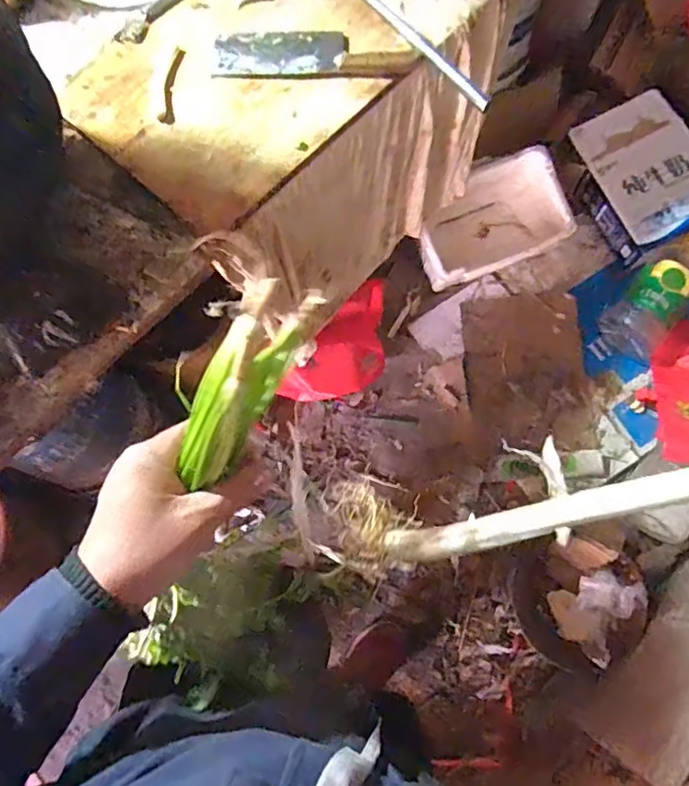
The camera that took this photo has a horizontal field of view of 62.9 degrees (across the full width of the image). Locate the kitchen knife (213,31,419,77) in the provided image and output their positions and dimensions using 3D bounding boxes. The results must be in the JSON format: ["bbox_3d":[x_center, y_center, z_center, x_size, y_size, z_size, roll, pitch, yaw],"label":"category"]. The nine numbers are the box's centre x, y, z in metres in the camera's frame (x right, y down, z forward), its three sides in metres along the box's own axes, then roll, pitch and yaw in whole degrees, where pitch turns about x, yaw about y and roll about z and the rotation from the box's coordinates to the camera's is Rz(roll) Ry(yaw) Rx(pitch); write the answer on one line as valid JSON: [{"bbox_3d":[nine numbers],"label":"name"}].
[{"bbox_3d":[-0.042,-0.495,0.823,0.288,0.023,0.079,-3,74,-1],"label":"kitchen knife"}]

